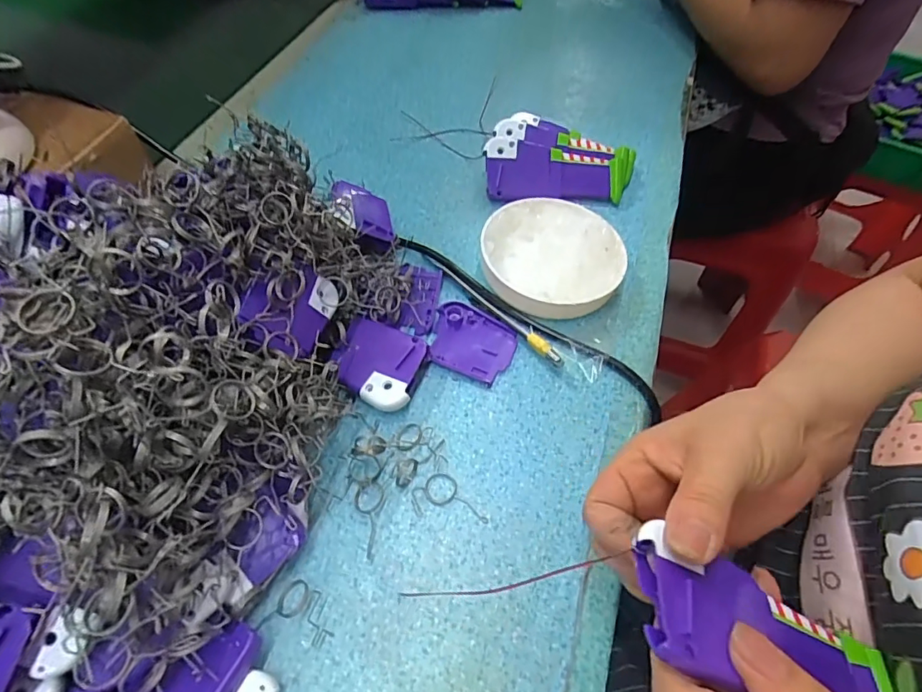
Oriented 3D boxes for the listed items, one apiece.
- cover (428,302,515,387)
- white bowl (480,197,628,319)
[{"bbox_3d":[0.006,-0.003,0.348,0.060,0.007,0.050,26,58,12],"label":"cover"},{"bbox_3d":[0.068,-0.065,0.379,0.104,0.027,0.106,2,56,-4],"label":"white bowl"}]

